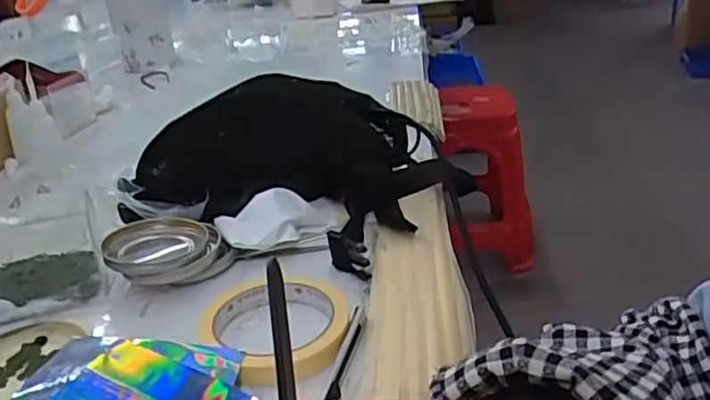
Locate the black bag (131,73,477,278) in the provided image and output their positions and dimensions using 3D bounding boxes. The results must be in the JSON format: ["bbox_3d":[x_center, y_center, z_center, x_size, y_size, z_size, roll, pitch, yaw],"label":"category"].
[{"bbox_3d":[-0.060,-0.052,0.611,0.295,0.091,0.198,14,30,32],"label":"black bag"}]

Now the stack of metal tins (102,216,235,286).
[{"bbox_3d":[-0.149,0.038,0.511,0.089,0.028,0.083,-15,28,-23],"label":"stack of metal tins"}]

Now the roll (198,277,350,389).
[{"bbox_3d":[-0.052,0.081,0.424,0.098,0.015,0.091,-3,26,1],"label":"roll"}]

